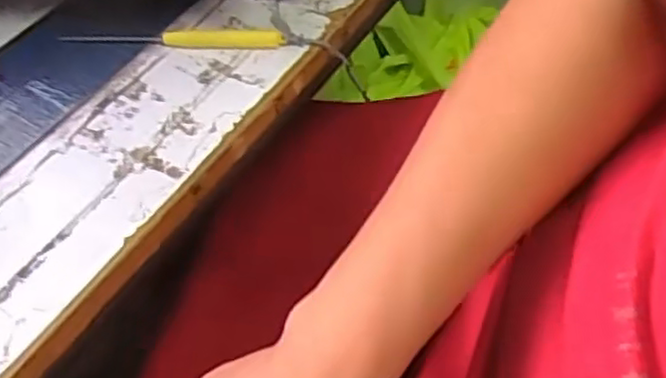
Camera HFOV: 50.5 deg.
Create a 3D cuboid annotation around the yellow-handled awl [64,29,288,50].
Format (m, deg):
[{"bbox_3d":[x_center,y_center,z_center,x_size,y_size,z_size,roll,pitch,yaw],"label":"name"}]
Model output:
[{"bbox_3d":[-0.101,-0.096,0.445,0.139,0.010,0.011,2,54,1],"label":"yellow-handled awl"}]

